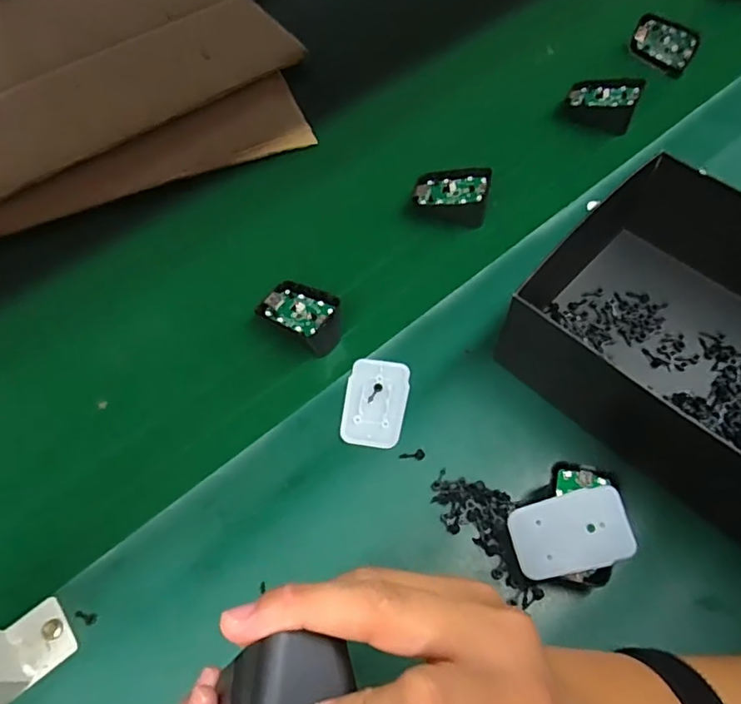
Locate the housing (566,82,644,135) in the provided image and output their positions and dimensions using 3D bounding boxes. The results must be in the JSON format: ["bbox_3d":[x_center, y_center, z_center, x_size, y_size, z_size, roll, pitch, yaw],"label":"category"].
[{"bbox_3d":[0.231,-0.251,0.561,0.067,0.039,0.040,26,64,17],"label":"housing"}]

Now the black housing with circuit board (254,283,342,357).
[{"bbox_3d":[-0.055,-0.031,0.444,0.072,0.028,0.041,30,65,19],"label":"black housing with circuit board"}]

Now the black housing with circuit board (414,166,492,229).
[{"bbox_3d":[0.073,-0.141,0.503,0.069,0.036,0.051,16,62,12],"label":"black housing with circuit board"}]

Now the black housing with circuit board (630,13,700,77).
[{"bbox_3d":[0.311,-0.331,0.600,0.014,0.045,0.072,-35,64,-17],"label":"black housing with circuit board"}]

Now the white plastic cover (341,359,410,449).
[{"bbox_3d":[0.004,0.037,0.415,0.045,0.004,0.068,5,60,6],"label":"white plastic cover"}]

